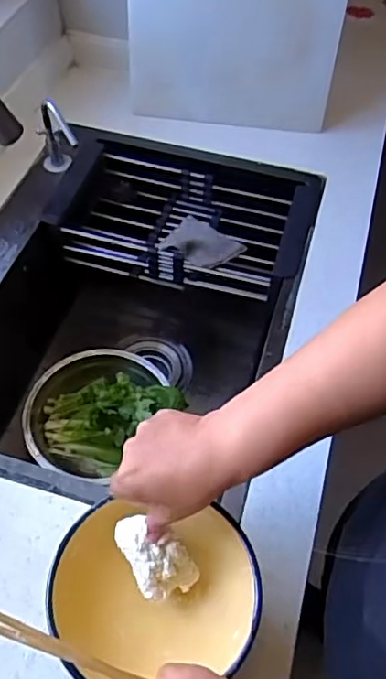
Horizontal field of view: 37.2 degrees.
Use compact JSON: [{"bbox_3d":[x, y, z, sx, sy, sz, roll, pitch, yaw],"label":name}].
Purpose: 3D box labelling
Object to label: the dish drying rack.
[{"bbox_3d":[-0.015,-0.183,0.881,0.372,0.084,0.202,15,58,6],"label":"dish drying rack"}]

